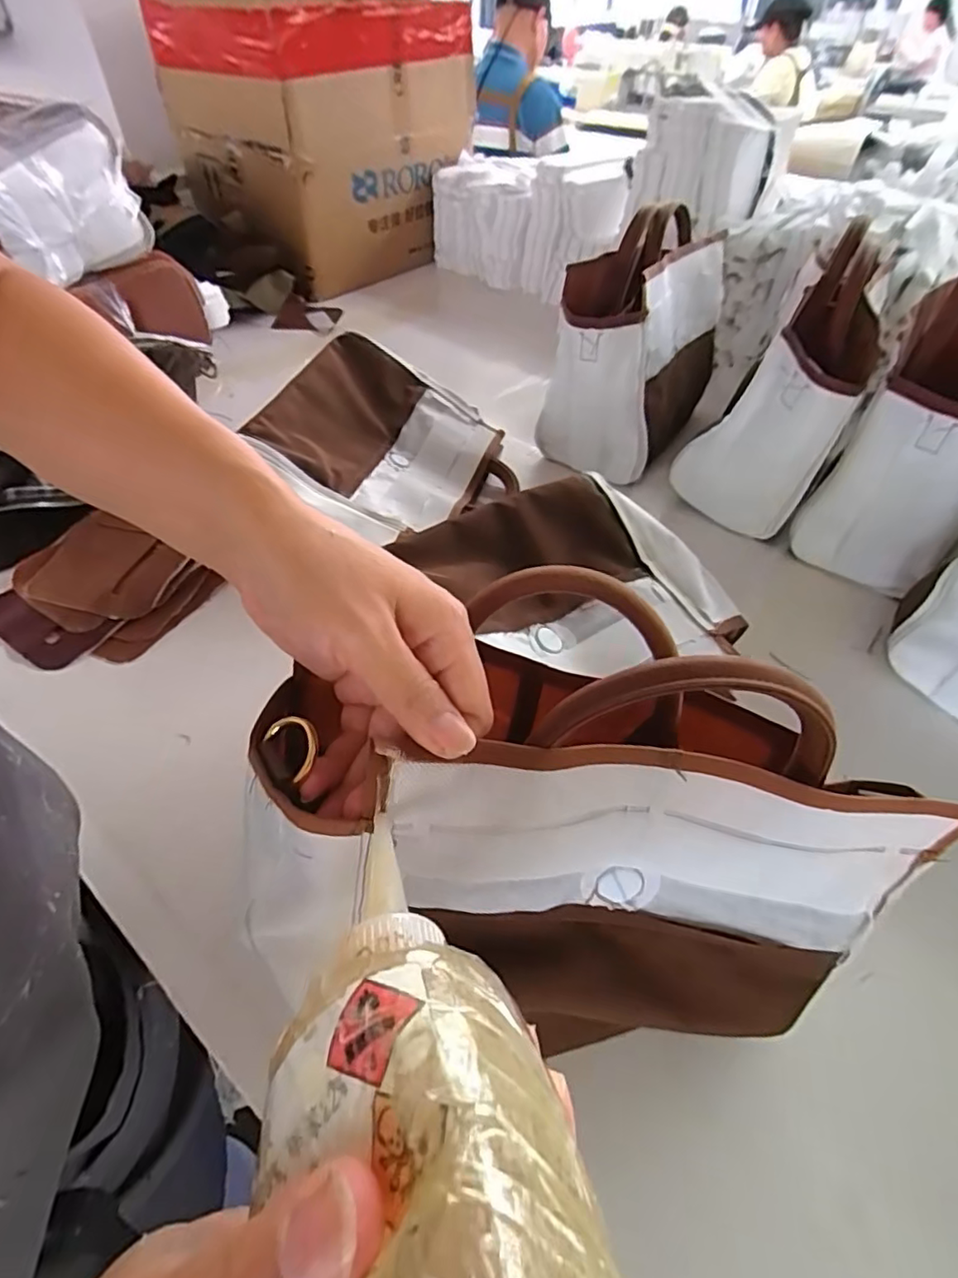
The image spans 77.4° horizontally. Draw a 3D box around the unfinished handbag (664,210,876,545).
[{"bbox_3d":[0.282,-0.224,0.565,0.130,0.217,0.110,29,54,23],"label":"unfinished handbag"}]

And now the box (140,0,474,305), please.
[{"bbox_3d":[-0.260,-0.848,1.053,0.318,0.358,0.438,29,54,23],"label":"box"}]

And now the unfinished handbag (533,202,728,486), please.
[{"bbox_3d":[0.178,-0.322,0.669,0.127,0.217,0.237,24,52,20],"label":"unfinished handbag"}]

